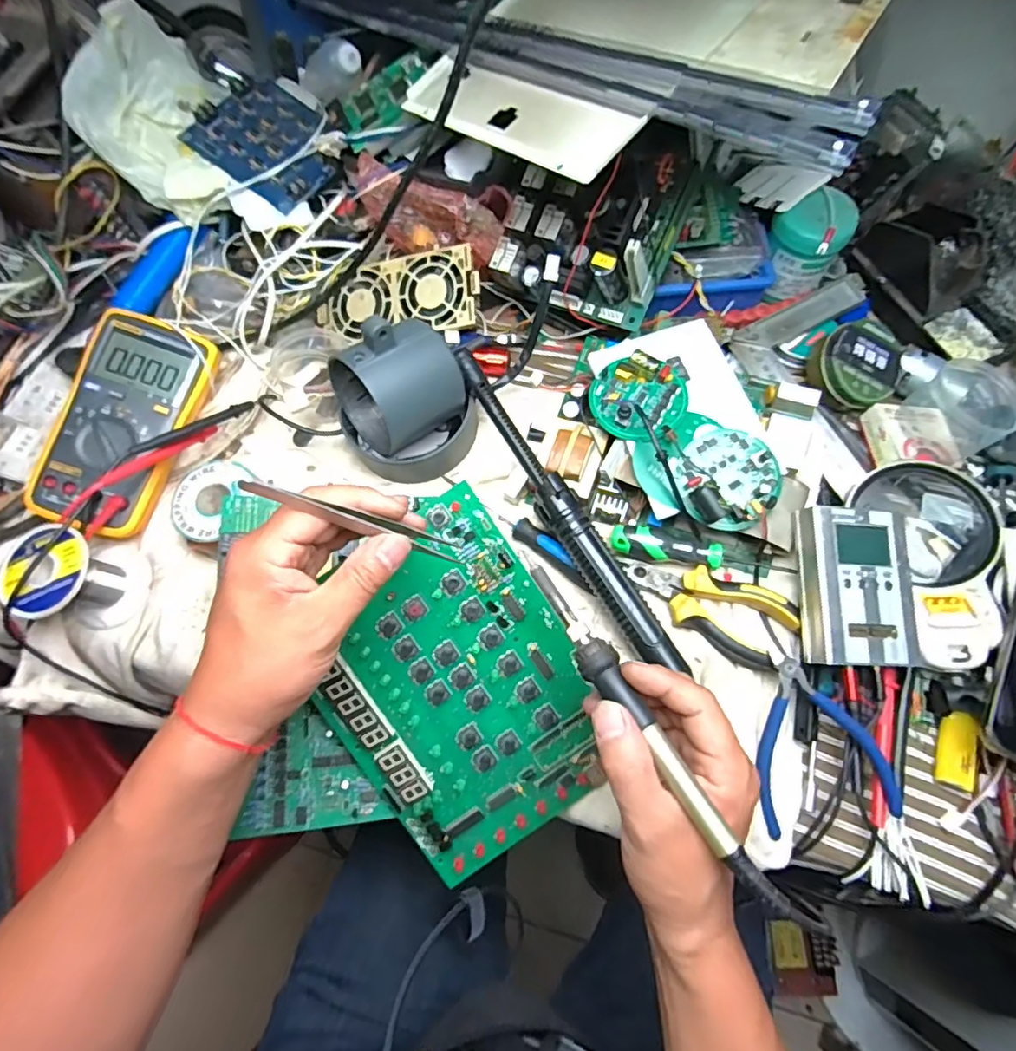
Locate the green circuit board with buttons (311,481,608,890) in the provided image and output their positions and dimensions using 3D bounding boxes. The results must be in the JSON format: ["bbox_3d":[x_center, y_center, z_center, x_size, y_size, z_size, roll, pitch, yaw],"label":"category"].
[{"bbox_3d":[-0.032,0.105,0.363,0.158,0.009,0.210,-34,94,-2],"label":"green circuit board with buttons"}]

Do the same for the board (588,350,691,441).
[{"bbox_3d":[0.100,-0.097,0.418,0.074,0.024,0.066,-5,70,1],"label":"board"}]

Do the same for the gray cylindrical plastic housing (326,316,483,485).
[{"bbox_3d":[-0.080,-0.094,0.431,0.103,0.115,0.074,-18,71,-4],"label":"gray cylindrical plastic housing"}]

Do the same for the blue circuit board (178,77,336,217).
[{"bbox_3d":[-0.206,-0.343,0.507,0.132,0.015,0.102,37,75,2],"label":"blue circuit board"}]

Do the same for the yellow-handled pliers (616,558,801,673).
[{"bbox_3d":[0.138,0.056,0.395,0.120,0.012,0.052,21,73,10],"label":"yellow-handled pliers"}]

